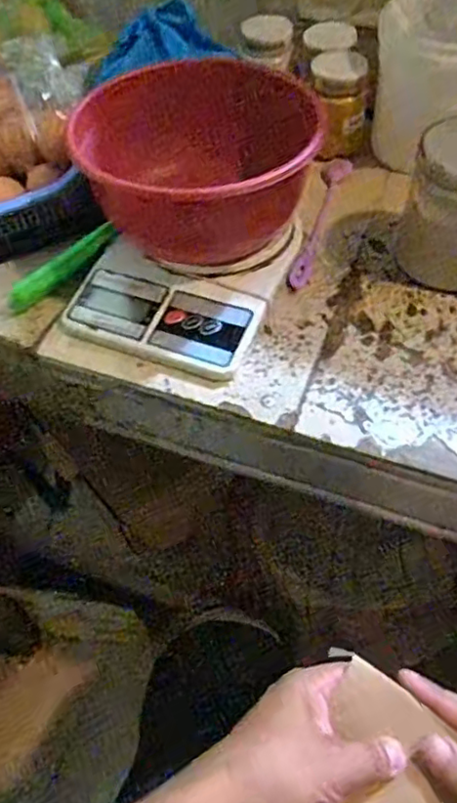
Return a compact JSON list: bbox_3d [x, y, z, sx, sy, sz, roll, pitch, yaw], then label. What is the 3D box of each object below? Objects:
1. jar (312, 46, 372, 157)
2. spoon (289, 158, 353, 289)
[{"bbox_3d":[0.109,-0.290,0.588,0.052,0.071,0.060,-4,53,-3],"label":"jar"},{"bbox_3d":[0.084,-0.169,0.558,0.021,0.015,0.177,16,55,12],"label":"spoon"}]

